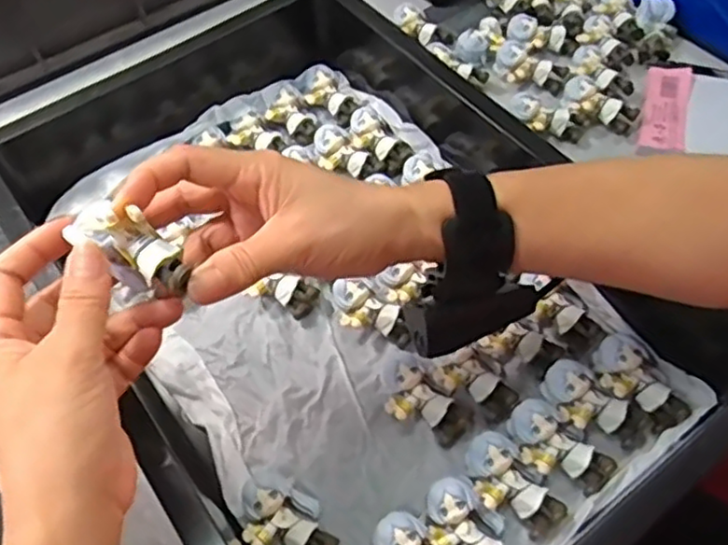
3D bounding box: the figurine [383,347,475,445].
[{"bbox_3d":[0.036,0.078,0.410,0.039,0.022,0.063,-40,77,-21],"label":"figurine"}]

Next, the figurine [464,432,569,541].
[{"bbox_3d":[0.083,0.121,0.380,0.035,0.020,0.061,-40,77,-21],"label":"figurine"}]

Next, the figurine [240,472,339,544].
[{"bbox_3d":[-0.042,0.138,0.369,0.060,0.022,0.040,26,62,17],"label":"figurine"}]

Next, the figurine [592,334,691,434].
[{"bbox_3d":[0.166,0.067,0.406,0.033,0.020,0.061,-21,59,-11],"label":"figurine"}]

